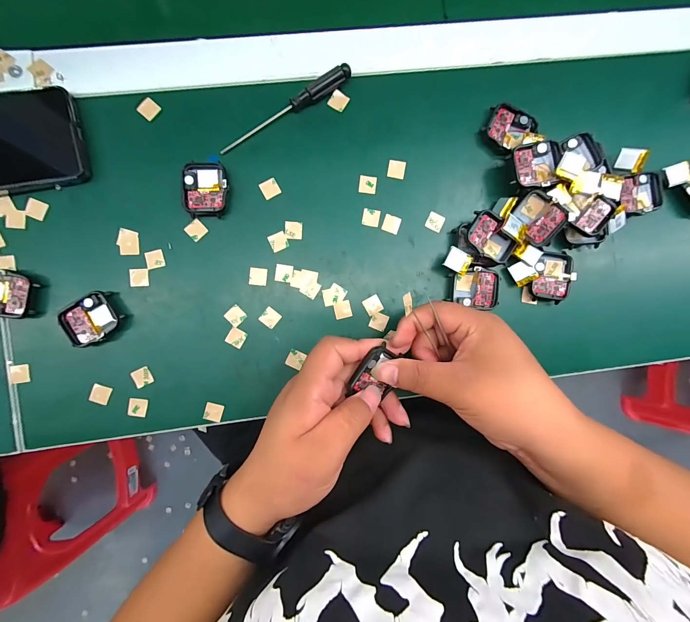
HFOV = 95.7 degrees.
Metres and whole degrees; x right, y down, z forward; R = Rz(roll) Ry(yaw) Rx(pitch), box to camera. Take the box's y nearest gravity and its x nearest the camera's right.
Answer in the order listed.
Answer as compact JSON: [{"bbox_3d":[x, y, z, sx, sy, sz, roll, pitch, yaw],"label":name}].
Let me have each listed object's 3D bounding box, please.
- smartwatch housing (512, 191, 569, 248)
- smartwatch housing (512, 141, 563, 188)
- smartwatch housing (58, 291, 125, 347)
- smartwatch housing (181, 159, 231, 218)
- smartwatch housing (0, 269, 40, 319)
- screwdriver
[{"bbox_3d":[0.172,-0.082,0.279,0.043,0.015,0.037,44,113,9],"label":"smartwatch housing"},{"bbox_3d":[0.167,-0.126,0.270,0.042,0.006,0.037,-9,90,-4],"label":"smartwatch housing"},{"bbox_3d":[-0.215,0.007,0.267,0.044,0.010,0.038,-33,92,-3],"label":"smartwatch housing"},{"bbox_3d":[-0.121,-0.106,0.271,0.037,0.010,0.046,1,90,-4],"label":"smartwatch housing"},{"bbox_3d":[-0.285,-0.014,0.261,0.045,0.008,0.038,7,89,-4],"label":"smartwatch housing"},{"bbox_3d":[-0.051,-0.176,0.274,0.131,0.013,0.010,-33,92,-3],"label":"screwdriver"}]

